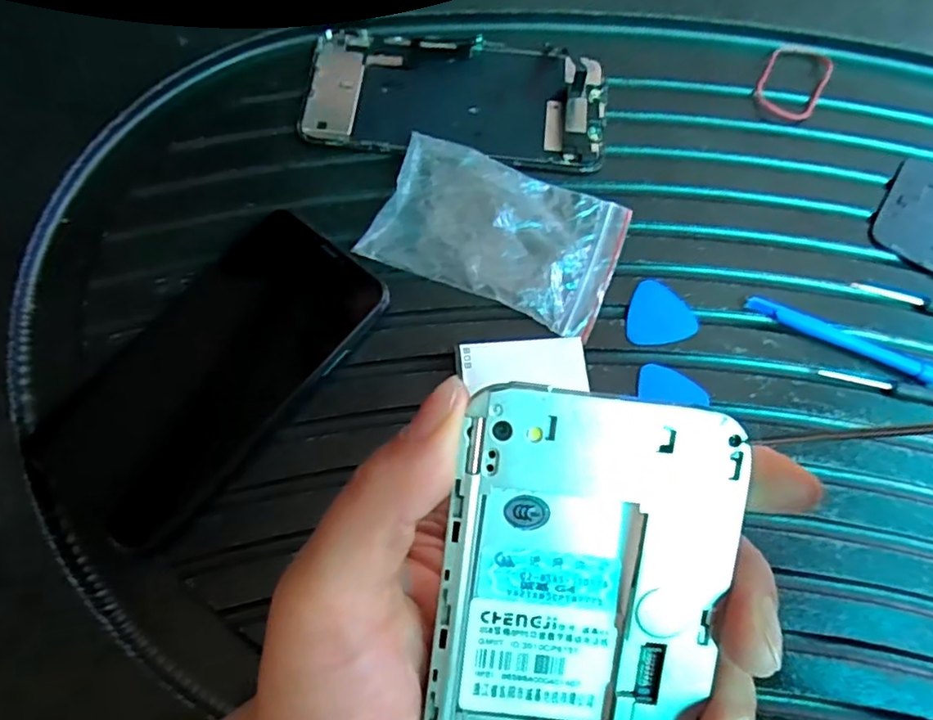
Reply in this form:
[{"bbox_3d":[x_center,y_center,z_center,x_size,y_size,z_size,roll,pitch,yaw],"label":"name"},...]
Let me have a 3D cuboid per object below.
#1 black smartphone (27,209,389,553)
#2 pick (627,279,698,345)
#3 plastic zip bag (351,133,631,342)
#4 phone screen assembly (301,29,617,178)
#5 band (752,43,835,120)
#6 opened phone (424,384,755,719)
[{"bbox_3d":[-0.103,0.004,0.256,0.072,0.008,0.142,38,73,12],"label":"black smartphone"},{"bbox_3d":[0.086,-0.021,0.273,0.030,0.004,0.029,3,70,-1],"label":"pick"},{"bbox_3d":[0.015,-0.058,0.277,0.106,0.017,0.067,21,71,6],"label":"plastic zip bag"},{"bbox_3d":[-0.005,-0.132,0.310,0.147,0.004,0.075,5,70,0],"label":"phone screen assembly"},{"bbox_3d":[0.171,-0.147,0.322,0.031,0.005,0.057,30,72,9],"label":"band"},{"bbox_3d":[0.023,0.065,0.138,0.057,0.005,0.115,6,98,1],"label":"opened phone"}]

